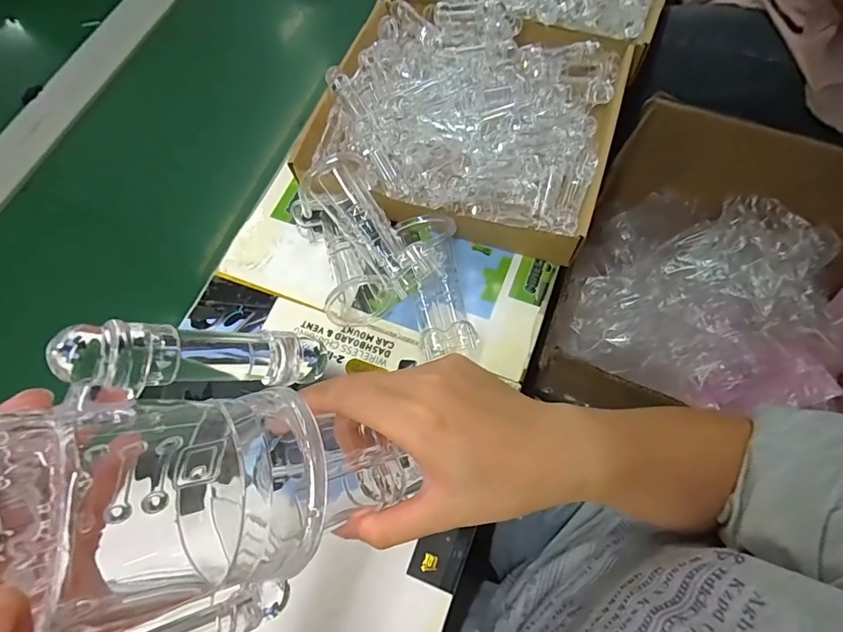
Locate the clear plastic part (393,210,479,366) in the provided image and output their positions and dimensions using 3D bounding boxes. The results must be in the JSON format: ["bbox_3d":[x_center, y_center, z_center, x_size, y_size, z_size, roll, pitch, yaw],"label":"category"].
[{"bbox_3d":[0.009,-0.032,0.437,0.060,0.060,0.134,-9,67,-1],"label":"clear plastic part"}]

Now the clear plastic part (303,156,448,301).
[{"bbox_3d":[-0.049,-0.080,0.433,0.059,0.058,0.140,-43,93,-14],"label":"clear plastic part"}]

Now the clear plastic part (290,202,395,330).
[{"bbox_3d":[-0.077,-0.059,0.454,0.063,0.062,0.133,-21,68,-6],"label":"clear plastic part"}]

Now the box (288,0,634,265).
[{"bbox_3d":[0.048,-0.214,0.499,0.303,0.086,0.299,17,69,11],"label":"box"}]

